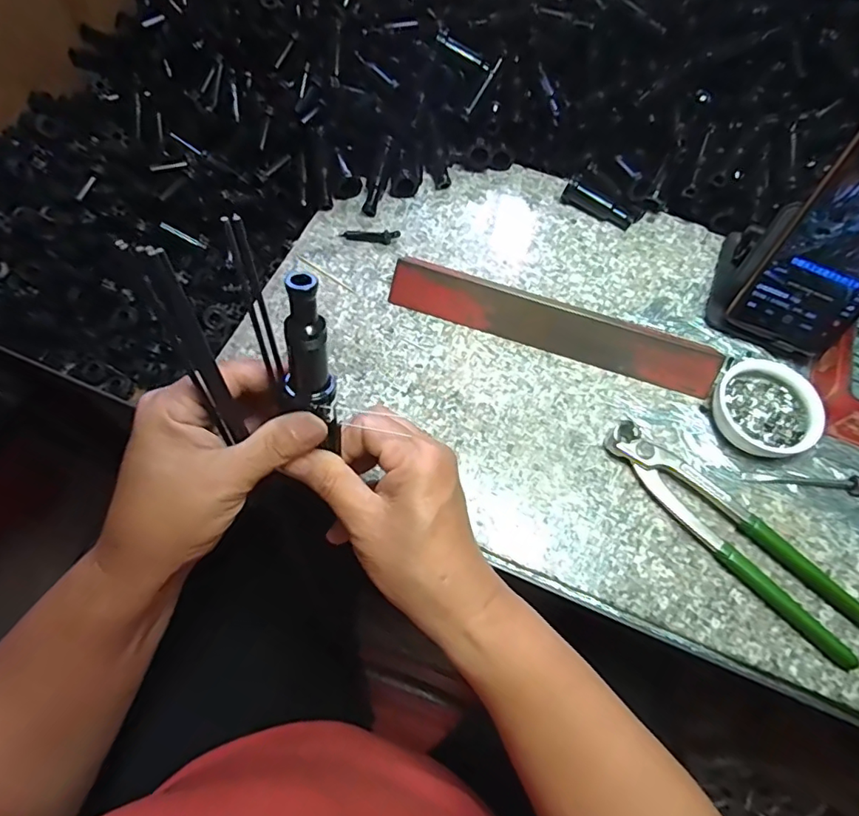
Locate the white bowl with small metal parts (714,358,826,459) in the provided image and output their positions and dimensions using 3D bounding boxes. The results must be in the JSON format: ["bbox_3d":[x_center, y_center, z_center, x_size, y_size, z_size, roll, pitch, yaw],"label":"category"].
[{"bbox_3d":[0.245,0.002,0.392,0.061,0.027,0.072,-26,68,-13],"label":"white bowl with small metal parts"}]

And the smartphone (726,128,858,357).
[{"bbox_3d":[0.285,-0.113,0.362,0.078,0.166,0.005,23,41,6],"label":"smartphone"}]

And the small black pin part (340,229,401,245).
[{"bbox_3d":[-0.051,-0.148,0.460,0.050,0.008,0.012,6,65,1],"label":"small black pin part"}]

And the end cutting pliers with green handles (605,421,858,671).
[{"bbox_3d":[0.203,0.084,0.360,0.198,0.017,0.040,42,71,16],"label":"end cutting pliers with green handles"}]

